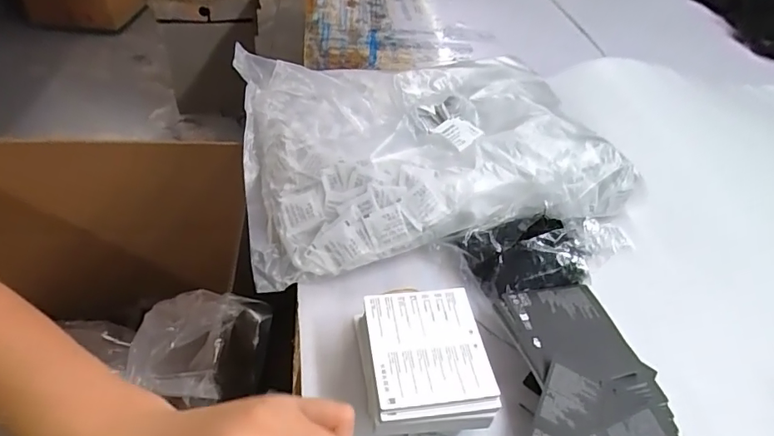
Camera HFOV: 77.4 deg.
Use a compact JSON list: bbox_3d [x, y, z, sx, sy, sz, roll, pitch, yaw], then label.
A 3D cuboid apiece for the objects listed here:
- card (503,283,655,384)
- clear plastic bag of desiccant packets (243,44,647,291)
[{"bbox_3d":[0.171,0.103,0.447,0.102,0.007,0.104,1,37,-11],"label":"card"},{"bbox_3d":[0.053,-0.102,0.617,0.457,0.071,0.371,-7,45,-14],"label":"clear plastic bag of desiccant packets"}]

